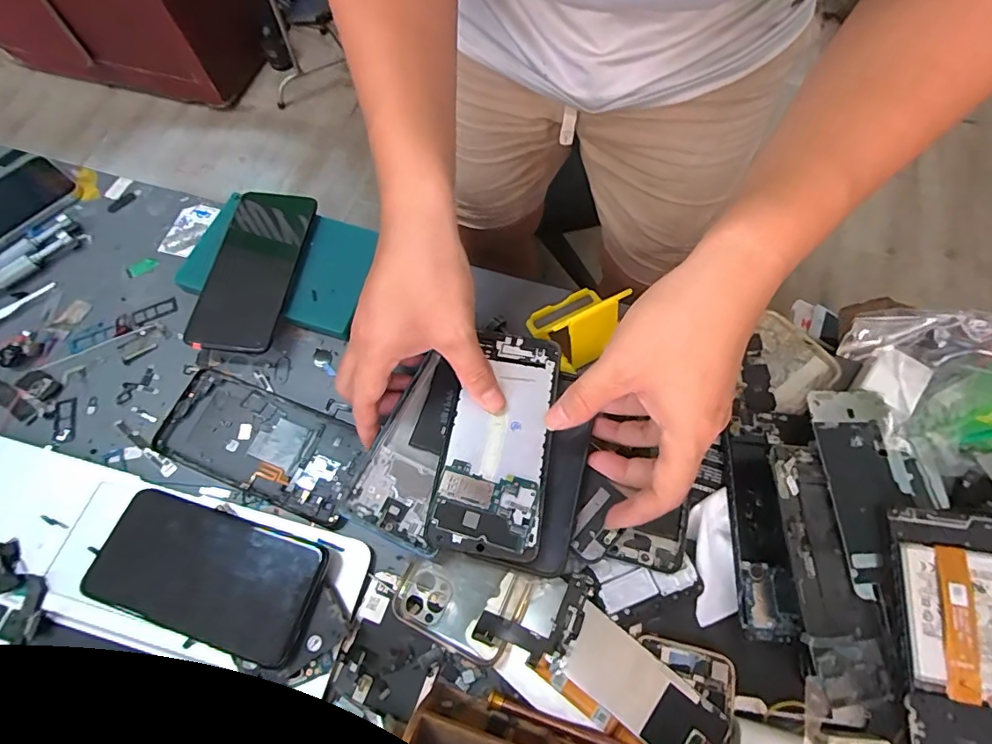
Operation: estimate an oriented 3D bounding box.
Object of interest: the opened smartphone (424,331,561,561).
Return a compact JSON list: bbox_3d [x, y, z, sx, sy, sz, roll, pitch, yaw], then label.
[{"bbox_3d":[0.003,0.044,0.347,0.073,0.008,0.158,12,63,9],"label":"opened smartphone"}]

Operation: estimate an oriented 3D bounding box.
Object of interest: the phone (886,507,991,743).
[{"bbox_3d":[0.290,0.168,0.307,0.066,0.014,0.156,8,67,7],"label":"phone"}]

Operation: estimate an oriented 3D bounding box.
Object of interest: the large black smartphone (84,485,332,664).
[{"bbox_3d":[-0.199,0.136,0.338,0.158,0.010,0.073,13,65,12],"label":"large black smartphone"}]

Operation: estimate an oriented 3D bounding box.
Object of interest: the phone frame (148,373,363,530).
[{"bbox_3d":[-0.183,0.056,0.390,0.159,0.012,0.073,19,69,12],"label":"phone frame"}]

